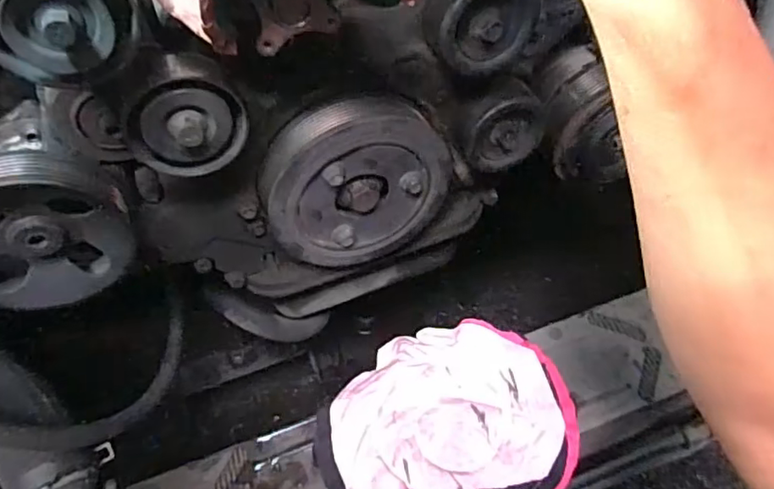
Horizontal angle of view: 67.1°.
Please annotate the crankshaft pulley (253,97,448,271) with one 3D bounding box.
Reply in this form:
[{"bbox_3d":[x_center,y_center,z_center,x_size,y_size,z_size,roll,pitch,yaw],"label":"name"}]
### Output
[{"bbox_3d":[-0.025,-0.047,0.487,0.151,0.159,0.049,-18,57,-12],"label":"crankshaft pulley"}]

